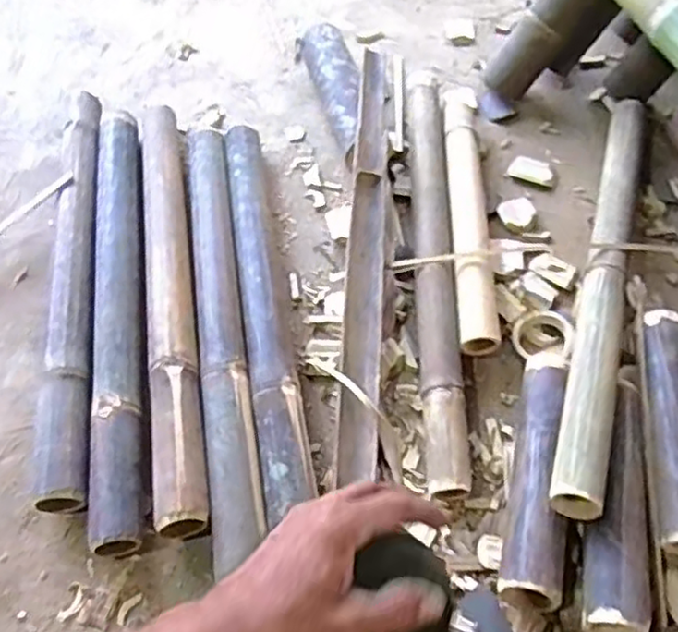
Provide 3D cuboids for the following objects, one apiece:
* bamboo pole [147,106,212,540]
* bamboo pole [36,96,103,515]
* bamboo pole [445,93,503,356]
[{"bbox_3d":[-0.209,-0.039,0.862,0.054,0.055,0.628,-8,56,-4],"label":"bamboo pole"},{"bbox_3d":[-0.342,-0.060,0.884,0.056,0.052,0.630,-8,56,-4],"label":"bamboo pole"},{"bbox_3d":[0.177,-0.163,0.932,0.059,0.046,0.486,2,56,3],"label":"bamboo pole"}]

